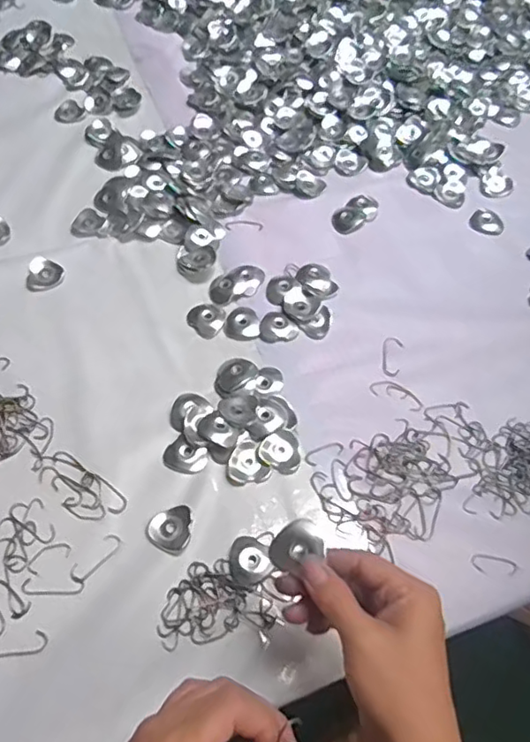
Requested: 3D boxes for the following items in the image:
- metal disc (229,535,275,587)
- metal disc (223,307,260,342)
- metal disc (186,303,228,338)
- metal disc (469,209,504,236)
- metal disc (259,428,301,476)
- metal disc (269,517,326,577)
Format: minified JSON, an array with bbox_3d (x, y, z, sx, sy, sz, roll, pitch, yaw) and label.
[{"bbox_3d":[-0.012,0.146,0.445,0.036,0.004,0.033,-4,62,8],"label":"metal disc"},{"bbox_3d":[-0.022,-0.046,0.559,0.033,0.004,0.035,1,60,-2],"label":"metal disc"},{"bbox_3d":[-0.056,-0.050,0.563,0.035,0.006,0.035,1,60,-2],"label":"metal disc"},{"bbox_3d":[0.249,-0.167,0.648,0.037,0.004,0.036,1,60,-2],"label":"metal disc"},{"bbox_3d":[0.015,0.068,0.497,0.036,0.006,0.034,1,60,-2],"label":"metal disc"},{"bbox_3d":[0.019,0.106,0.353,0.034,0.006,0.027,-34,71,-5],"label":"metal disc"}]

